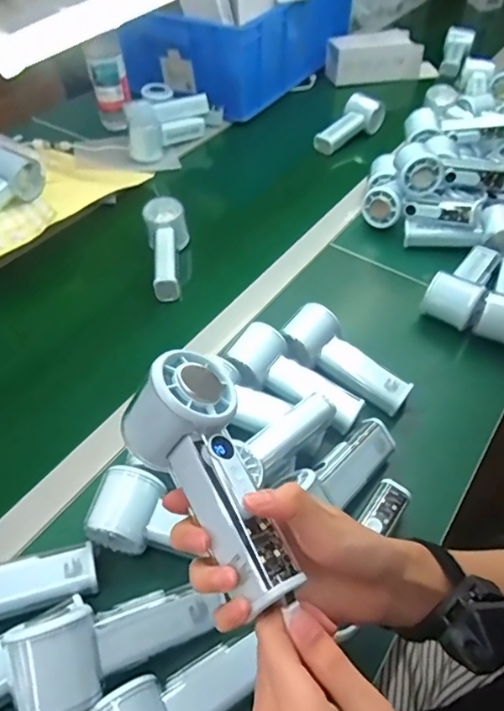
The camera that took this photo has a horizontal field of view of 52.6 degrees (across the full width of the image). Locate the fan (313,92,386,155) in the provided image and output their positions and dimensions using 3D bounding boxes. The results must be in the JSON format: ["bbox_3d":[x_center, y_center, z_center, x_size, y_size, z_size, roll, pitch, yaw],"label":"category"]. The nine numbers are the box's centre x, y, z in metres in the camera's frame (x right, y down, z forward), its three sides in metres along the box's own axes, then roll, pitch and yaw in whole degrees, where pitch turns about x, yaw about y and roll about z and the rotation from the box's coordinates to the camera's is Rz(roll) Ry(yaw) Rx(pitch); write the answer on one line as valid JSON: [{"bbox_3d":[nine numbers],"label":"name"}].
[{"bbox_3d":[0.176,-0.423,0.929,0.062,0.050,0.163,30,56,24],"label":"fan"}]

